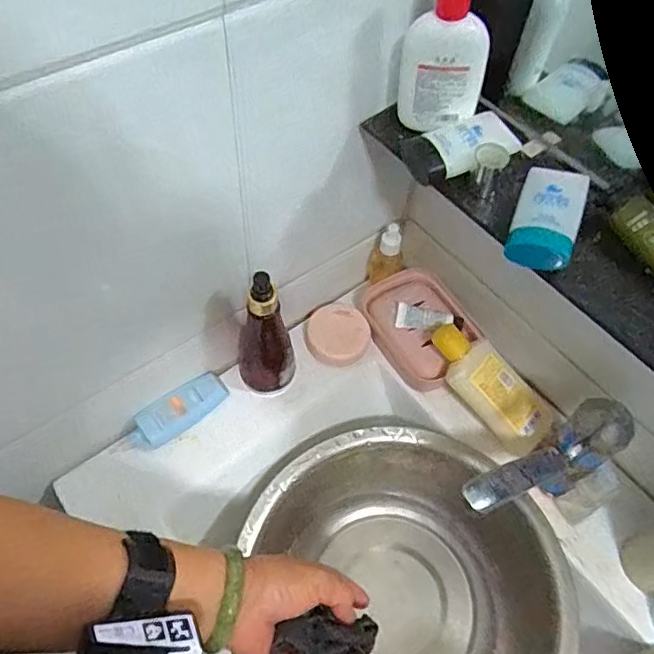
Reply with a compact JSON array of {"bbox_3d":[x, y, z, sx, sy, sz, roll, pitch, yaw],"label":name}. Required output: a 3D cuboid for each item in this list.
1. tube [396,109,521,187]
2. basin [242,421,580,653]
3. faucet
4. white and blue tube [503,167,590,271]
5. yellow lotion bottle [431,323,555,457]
[{"bbox_3d":[0.104,-0.147,0.455,0.092,0.024,0.054,-25,62,-19],"label":"tube"},{"bbox_3d":[0.077,0.265,0.564,0.287,0.109,0.302,2,57,-3],"label":"basin"},{"bbox_3d":[0.180,0.124,0.487,0.147,0.138,0.048,-25,62,-19],"label":"faucet"},{"bbox_3d":[0.162,-0.083,0.421,0.043,0.027,0.086,20,58,9],"label":"white and blue tube"},{"bbox_3d":[0.166,0.061,0.581,0.151,0.031,0.053,48,63,-3],"label":"yellow lotion bottle"}]

